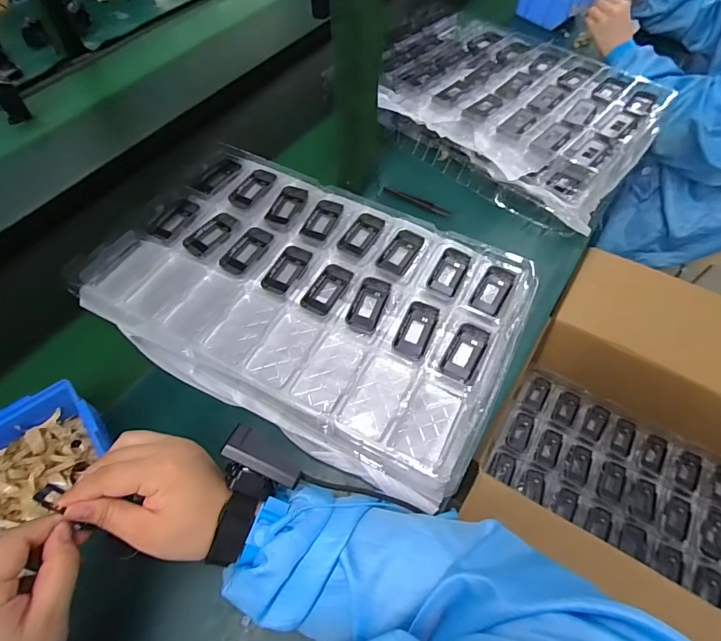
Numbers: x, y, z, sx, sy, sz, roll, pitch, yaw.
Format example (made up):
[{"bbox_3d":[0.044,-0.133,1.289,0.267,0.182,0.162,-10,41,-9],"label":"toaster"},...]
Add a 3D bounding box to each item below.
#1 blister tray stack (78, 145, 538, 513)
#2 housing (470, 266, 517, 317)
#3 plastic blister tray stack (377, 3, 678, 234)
[{"bbox_3d":[-0.064,-0.031,0.528,0.502,0.051,0.327,23,61,14],"label":"blister tray stack"},{"bbox_3d":[0.163,-0.037,0.521,0.036,0.009,0.070,25,61,15],"label":"housing"},{"bbox_3d":[0.250,-0.373,0.729,0.454,0.062,0.356,37,67,20],"label":"plastic blister tray stack"}]

